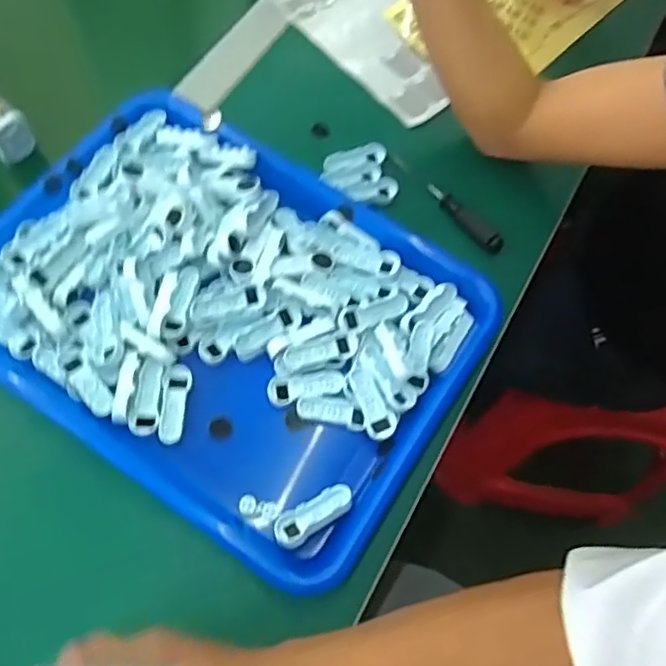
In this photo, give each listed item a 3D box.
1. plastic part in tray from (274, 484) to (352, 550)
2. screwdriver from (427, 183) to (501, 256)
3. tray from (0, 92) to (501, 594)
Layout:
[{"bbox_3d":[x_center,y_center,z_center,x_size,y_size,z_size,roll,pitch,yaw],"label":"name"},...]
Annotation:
[{"bbox_3d":[-0.012,0.112,0.381,0.051,0.014,0.021,-33,72,-16],"label":"plastic part in tray"},{"bbox_3d":[0.105,-0.092,0.488,0.012,0.019,0.076,-34,72,-16],"label":"screwdriver"},{"bbox_3d":[-0.073,-0.016,0.423,0.328,0.034,0.243,32,68,11],"label":"tray"}]

